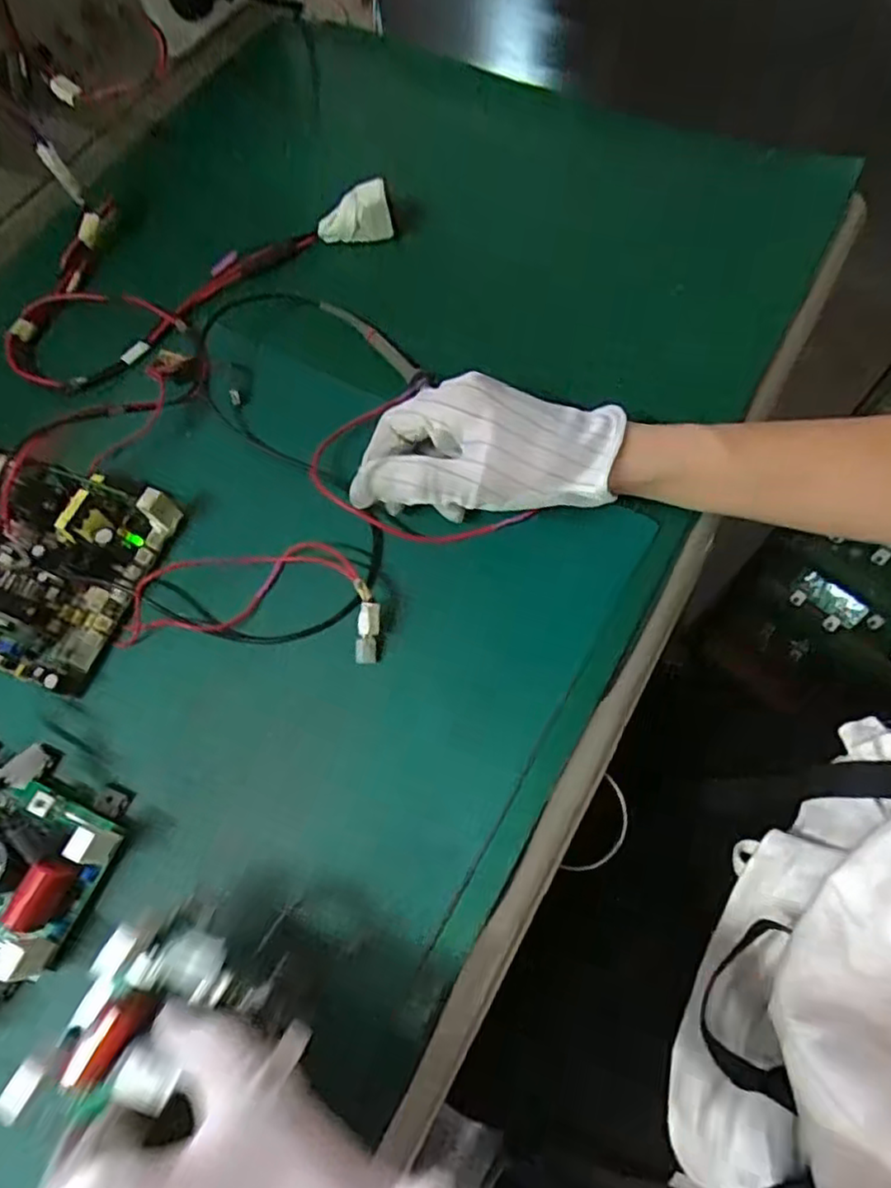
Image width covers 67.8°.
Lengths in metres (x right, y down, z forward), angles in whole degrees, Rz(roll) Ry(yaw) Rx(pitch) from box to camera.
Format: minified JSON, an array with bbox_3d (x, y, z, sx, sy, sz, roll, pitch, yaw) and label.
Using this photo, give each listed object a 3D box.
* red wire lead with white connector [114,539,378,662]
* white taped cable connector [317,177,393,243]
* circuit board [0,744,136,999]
[{"bbox_3d":[-0.106,-0.001,0.367,0.144,0.025,0.063,4,67,6],"label":"red wire lead with white connector"},{"bbox_3d":[-0.069,-0.282,0.490,0.054,0.037,0.015,-11,66,-1],"label":"white taped cable connector"},{"bbox_3d":[-0.208,0.128,0.314,0.082,0.035,0.098,24,70,14],"label":"circuit board"}]

